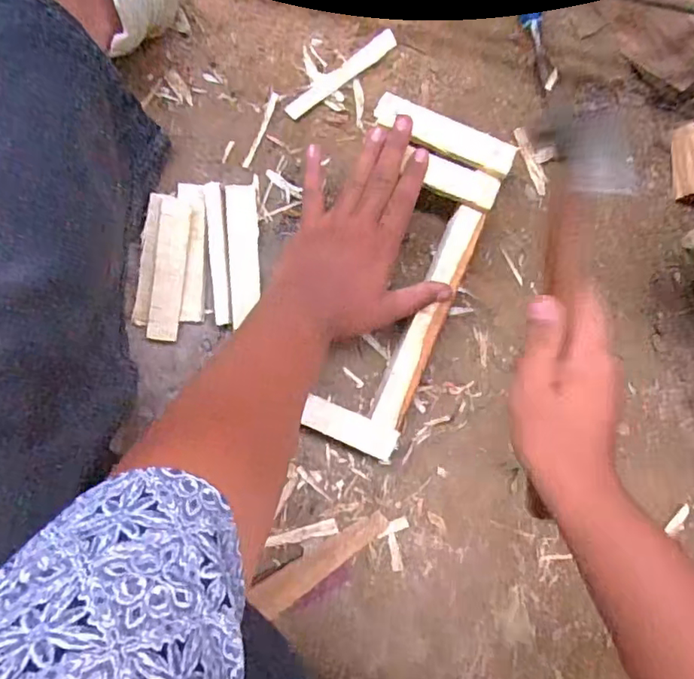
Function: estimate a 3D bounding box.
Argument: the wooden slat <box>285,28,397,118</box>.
[{"bbox_3d":[-0.003,-0.243,0.522,0.121,0.004,0.018,-40,91,-3],"label":"wooden slat"}]

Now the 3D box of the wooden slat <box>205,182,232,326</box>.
[{"bbox_3d":[-0.114,-0.076,0.503,0.015,0.004,0.124,-4,88,-22],"label":"wooden slat"}]

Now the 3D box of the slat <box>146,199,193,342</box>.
[{"bbox_3d":[-0.155,-0.060,0.500,0.025,0.004,0.121,6,92,-29],"label":"slat"}]

